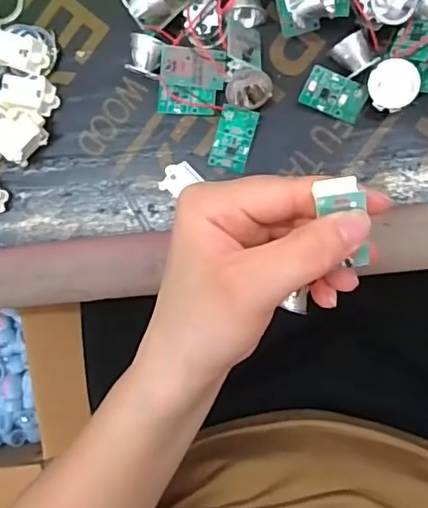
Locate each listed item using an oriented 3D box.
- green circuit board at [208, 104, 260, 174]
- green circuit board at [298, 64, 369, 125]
[{"bbox_3d":[0.010,-0.060,0.300,0.020,0.004,0.032,16,108,0],"label":"green circuit board"},{"bbox_3d":[0.061,-0.080,0.287,0.033,0.004,0.020,16,120,-14],"label":"green circuit board"}]

